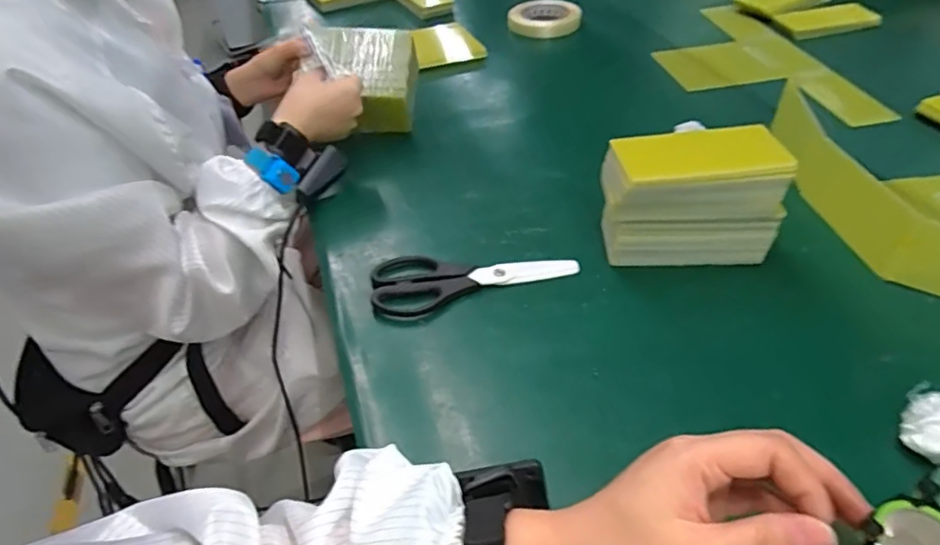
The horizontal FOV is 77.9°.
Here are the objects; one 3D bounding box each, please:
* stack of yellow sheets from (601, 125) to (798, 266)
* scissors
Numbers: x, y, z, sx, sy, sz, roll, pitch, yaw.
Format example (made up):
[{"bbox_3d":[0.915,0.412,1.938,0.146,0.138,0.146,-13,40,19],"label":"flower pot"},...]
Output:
[{"bbox_3d":[0.202,-0.073,0.549,0.156,0.110,0.083,-3,43,3],"label":"stack of yellow sheets"},{"bbox_3d":[0.000,-0.002,0.564,0.194,0.016,0.074,-15,43,-10],"label":"scissors"}]

